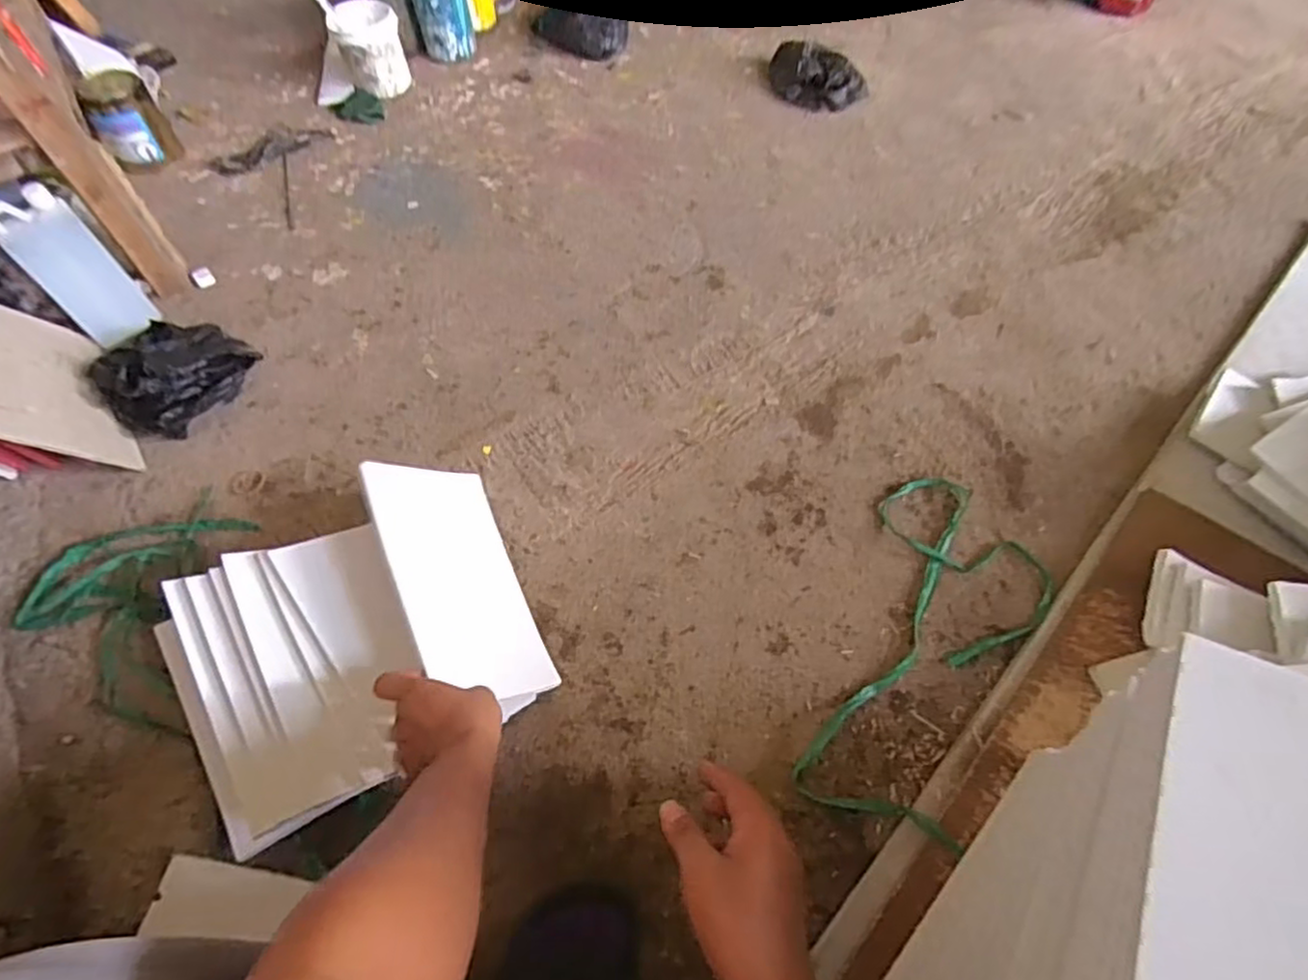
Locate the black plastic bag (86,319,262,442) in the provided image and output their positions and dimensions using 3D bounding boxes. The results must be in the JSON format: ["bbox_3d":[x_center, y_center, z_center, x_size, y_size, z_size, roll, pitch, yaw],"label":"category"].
[{"bbox_3d":[-0.679,-0.167,0.957,0.156,0.074,0.181,21,63,11],"label":"black plastic bag"}]

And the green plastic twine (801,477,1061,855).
[{"bbox_3d":[0.325,0.174,0.772,0.200,0.030,0.419,22,63,12],"label":"green plastic twine"}]

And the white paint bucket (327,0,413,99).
[{"bbox_3d":[-0.546,-0.850,1.319,0.120,0.135,0.120,0,59,0],"label":"white paint bucket"}]

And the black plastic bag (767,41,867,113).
[{"bbox_3d":[0.320,-0.813,1.336,0.198,0.058,0.121,20,63,11],"label":"black plastic bag"}]

